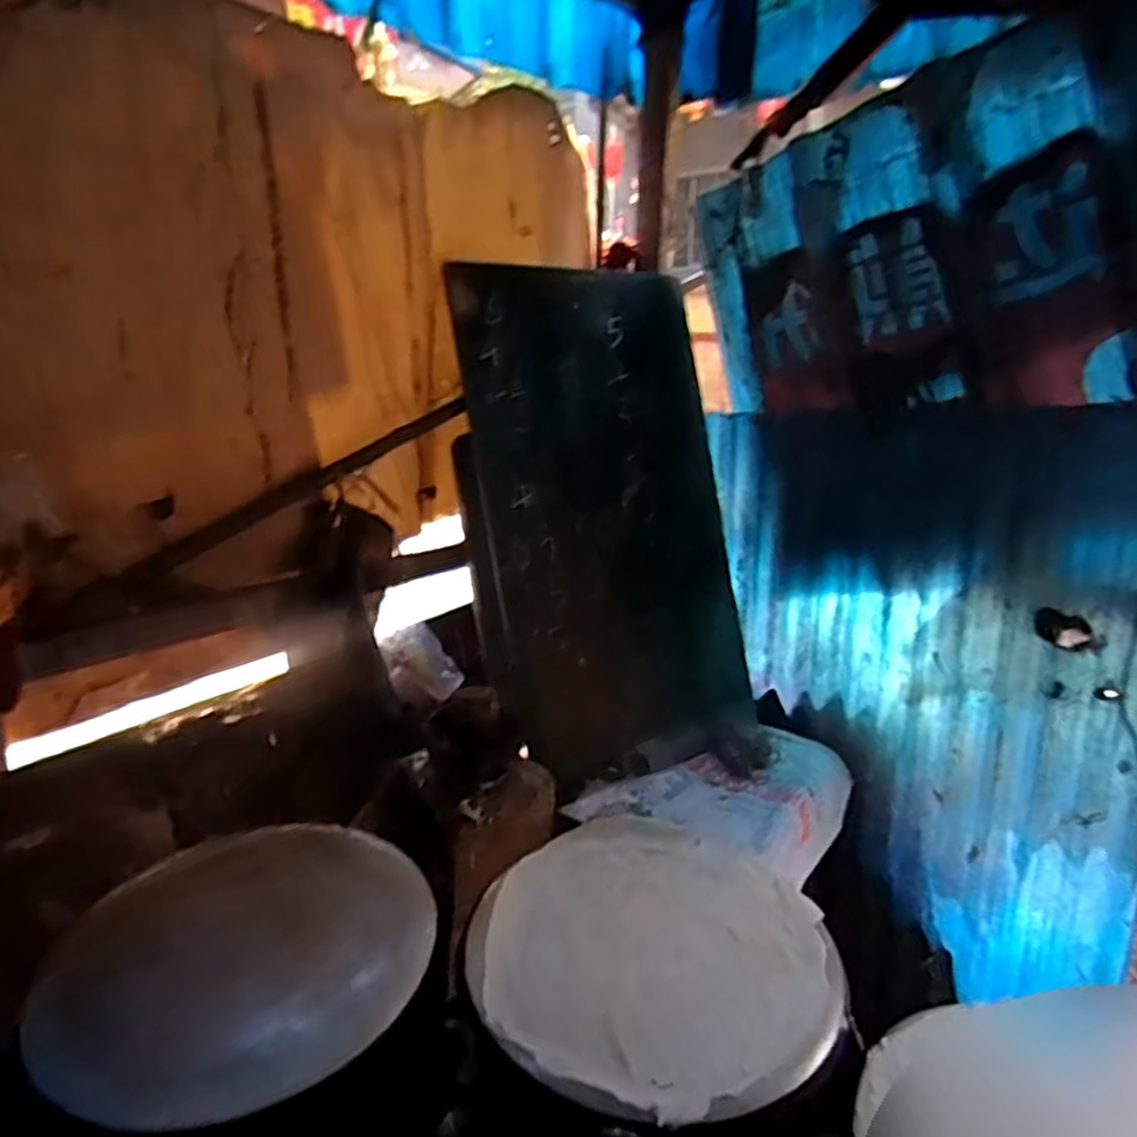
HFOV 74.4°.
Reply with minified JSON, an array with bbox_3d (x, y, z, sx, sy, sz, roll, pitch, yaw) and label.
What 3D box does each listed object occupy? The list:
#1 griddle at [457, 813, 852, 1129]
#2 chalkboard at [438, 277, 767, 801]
[{"bbox_3d":[0.083,0.390,0.775,0.347,0.024,0.353,0,18,0],"label":"griddle"},{"bbox_3d":[0.085,-0.091,1.331,0.504,0.886,0.041,-12,3,-28],"label":"chalkboard"}]

